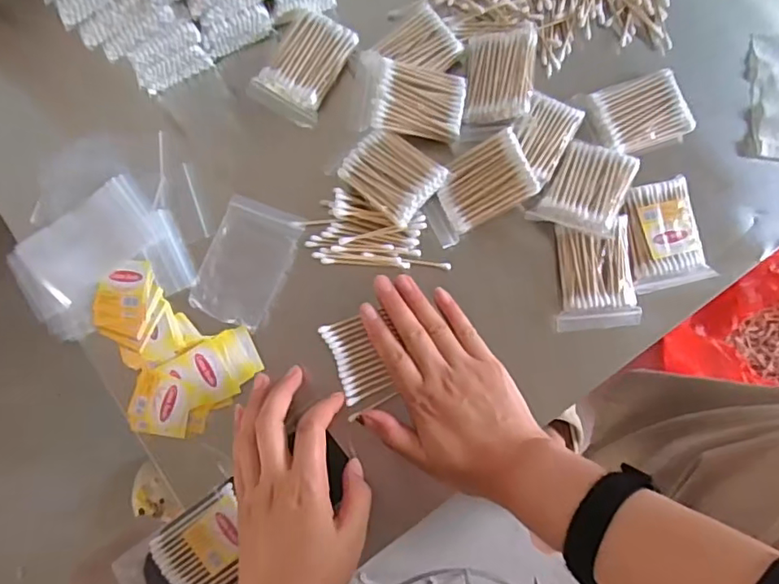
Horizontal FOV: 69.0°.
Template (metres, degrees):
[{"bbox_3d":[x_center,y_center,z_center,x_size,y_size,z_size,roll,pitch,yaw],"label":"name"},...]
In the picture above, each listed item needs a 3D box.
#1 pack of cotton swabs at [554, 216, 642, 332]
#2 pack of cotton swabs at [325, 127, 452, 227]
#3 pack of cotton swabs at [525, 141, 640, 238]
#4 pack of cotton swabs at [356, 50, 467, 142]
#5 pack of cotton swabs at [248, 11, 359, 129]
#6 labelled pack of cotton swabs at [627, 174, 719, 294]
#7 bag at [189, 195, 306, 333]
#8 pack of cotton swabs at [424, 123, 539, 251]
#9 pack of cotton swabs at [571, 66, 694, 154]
[{"bbox_3d":[0.162,-0.014,0.445,0.062,0.021,0.081,-6,79,-1],"label":"pack of cotton swabs"},{"bbox_3d":[-0.001,-0.096,0.451,0.080,0.020,0.056,42,82,7],"label":"pack of cotton swabs"},{"bbox_3d":[0.154,-0.082,0.445,0.061,0.010,0.077,22,71,18],"label":"pack of cotton swabs"},{"bbox_3d":[0.018,-0.159,0.459,0.085,0.022,0.061,5,79,1],"label":"pack of cotton swabs"},{"bbox_3d":[-0.073,-0.190,0.476,0.060,0.022,0.085,26,81,5],"label":"pack of cotton swabs"},{"bbox_3d":[0.217,-0.046,0.451,0.059,0.009,0.083,-12,80,-2],"label":"labelled pack of cotton swabs"},{"bbox_3d":[-0.114,-0.024,0.453,0.064,0.011,0.095,20,80,4],"label":"bag"},{"bbox_3d":[0.069,-0.081,0.447,0.089,0.008,0.053,-31,88,14],"label":"pack of cotton swabs"},{"bbox_3d":[0.204,-0.147,0.466,0.078,0.015,0.062,-18,80,-3],"label":"pack of cotton swabs"}]

